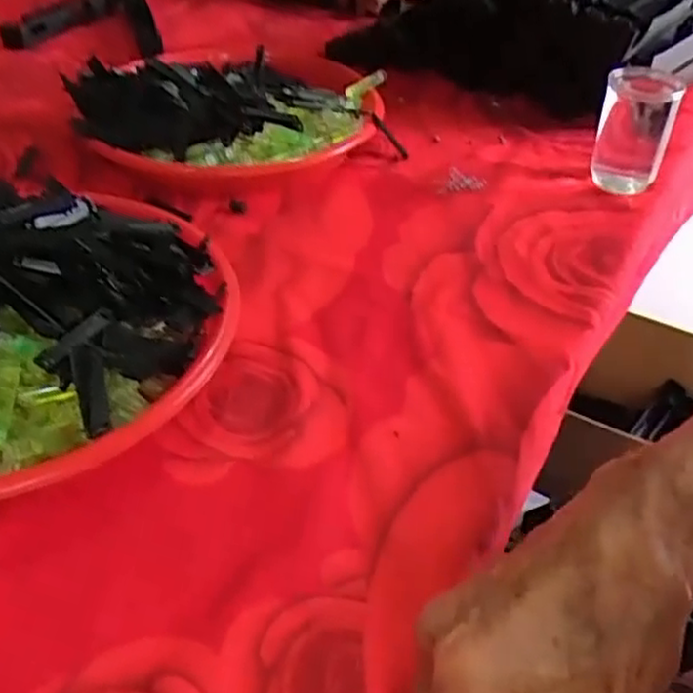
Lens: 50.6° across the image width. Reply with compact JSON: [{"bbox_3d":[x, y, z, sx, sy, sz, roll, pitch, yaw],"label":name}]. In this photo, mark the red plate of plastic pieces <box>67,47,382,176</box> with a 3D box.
[{"bbox_3d":[-0.085,-0.194,0.595,0.239,0.065,0.197,-18,45,-22],"label":"red plate of plastic pieces"}]

